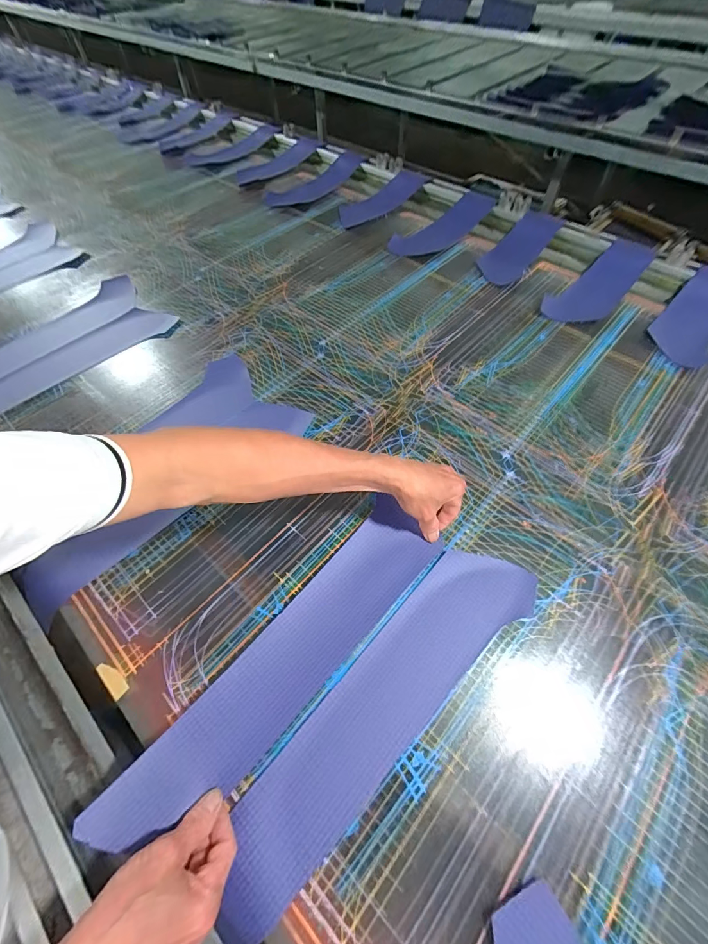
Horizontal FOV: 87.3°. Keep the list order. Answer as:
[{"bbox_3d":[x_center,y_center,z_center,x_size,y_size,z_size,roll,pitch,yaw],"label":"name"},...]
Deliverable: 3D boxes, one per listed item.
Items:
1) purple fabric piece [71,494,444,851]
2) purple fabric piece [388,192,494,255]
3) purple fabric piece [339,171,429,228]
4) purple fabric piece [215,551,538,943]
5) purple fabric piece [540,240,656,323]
[{"bbox_3d":[-0.066,0.195,0.412,0.102,0.036,0.420,39,62,22],"label":"purple fabric piece"},{"bbox_3d":[0.225,-0.610,0.916,0.300,0.035,0.122,-33,63,-16],"label":"purple fabric piece"},{"bbox_3d":[0.068,-0.725,0.981,0.258,0.033,0.119,-32,63,-15],"label":"purple fabric piece"},{"bbox_3d":[0.037,0.243,0.402,0.429,0.015,0.104,-39,65,-18],"label":"purple fabric piece"},{"bbox_3d":[0.496,-0.386,0.752,0.280,0.034,0.110,-40,65,-19],"label":"purple fabric piece"}]

